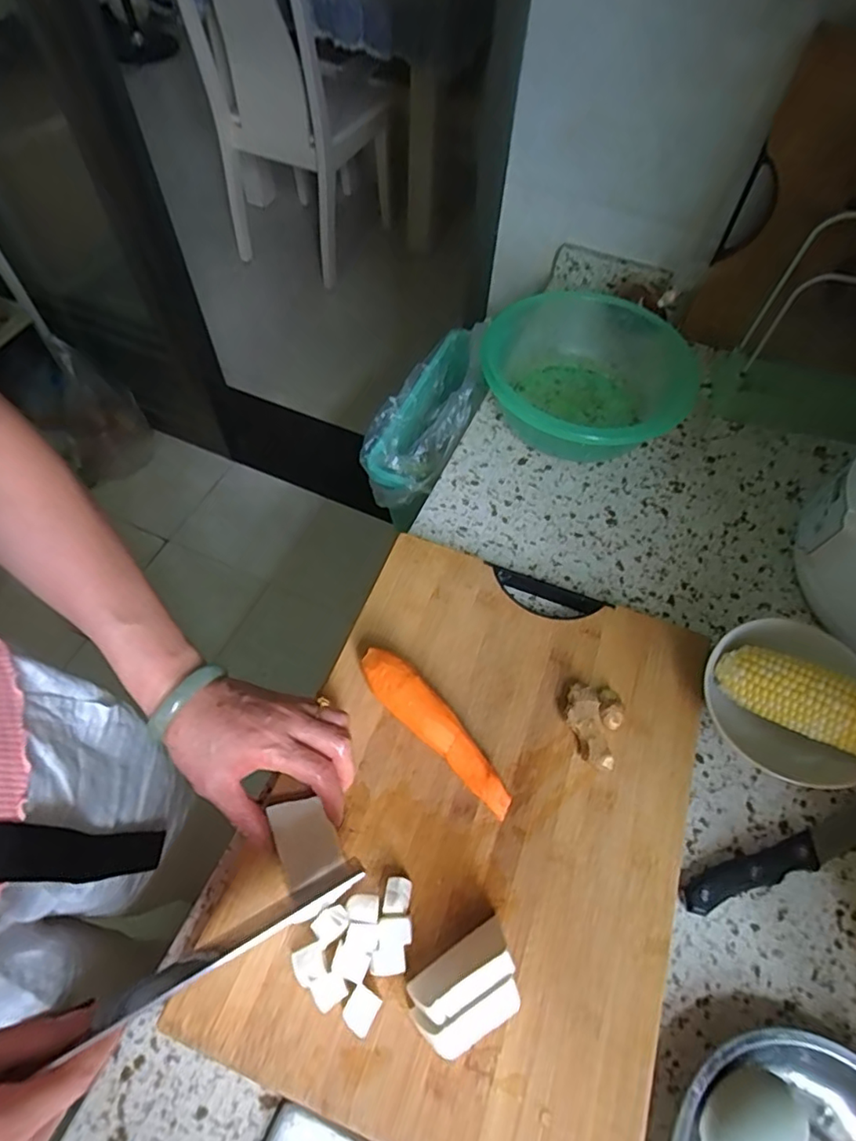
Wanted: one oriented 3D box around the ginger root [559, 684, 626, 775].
[{"bbox_3d":[0.126,0.119,0.447,0.044,0.021,0.060,17,60,8],"label":"ginger root"}]

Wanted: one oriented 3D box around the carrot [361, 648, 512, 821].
[{"bbox_3d":[0.006,0.119,0.434,0.032,0.038,0.150,-40,69,-22],"label":"carrot"}]

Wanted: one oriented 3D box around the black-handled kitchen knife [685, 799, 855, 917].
[{"bbox_3d":[0.280,0.211,0.430,0.200,0.016,0.026,-17,62,-12],"label":"black-handled kitchen knife"}]

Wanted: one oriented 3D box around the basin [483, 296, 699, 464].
[{"bbox_3d":[0.166,-0.210,0.640,0.217,0.075,0.224,1,59,-2],"label":"basin"}]

